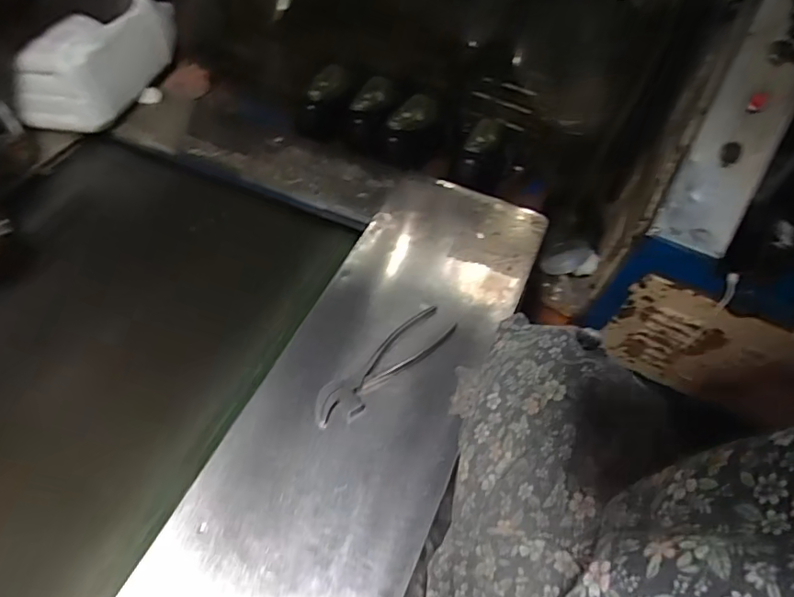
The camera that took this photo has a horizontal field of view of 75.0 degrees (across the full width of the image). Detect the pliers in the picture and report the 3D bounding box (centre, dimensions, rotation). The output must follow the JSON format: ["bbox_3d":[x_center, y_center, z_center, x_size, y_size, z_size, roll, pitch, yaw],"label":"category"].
[{"bbox_3d":[-0.013,0.075,0.588,0.195,0.012,0.050,-38,67,-27],"label":"pliers"}]

